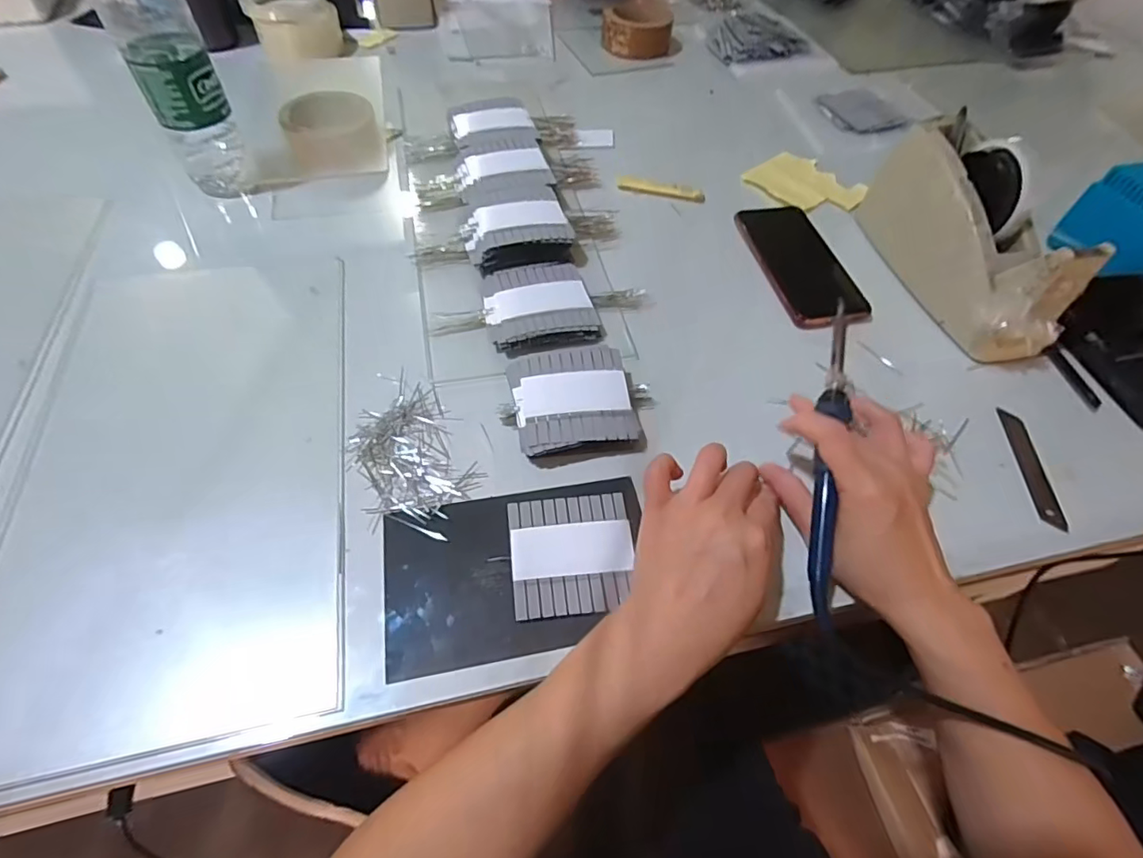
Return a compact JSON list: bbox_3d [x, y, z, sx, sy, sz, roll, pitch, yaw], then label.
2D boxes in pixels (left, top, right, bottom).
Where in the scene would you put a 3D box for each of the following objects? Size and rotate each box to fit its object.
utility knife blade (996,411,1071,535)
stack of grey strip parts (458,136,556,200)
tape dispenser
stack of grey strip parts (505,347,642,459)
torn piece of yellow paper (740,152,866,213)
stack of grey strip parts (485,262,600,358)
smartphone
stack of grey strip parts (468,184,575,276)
[{"bbox_3d":[0.350,0.028,0.419,0.017,0.004,0.103,0,56,10],"label":"utility knife blade"},{"bbox_3d":[-0.070,-0.259,0.562,0.091,0.028,0.076,-10,58,-11],"label":"stack of grey strip parts"},{"bbox_3d":[0.352,-0.170,0.488,0.070,0.102,0.219,-7,57,-9],"label":"tape dispenser"},{"bbox_3d":[0.005,-0.019,0.413,0.095,0.028,0.079,-9,58,-10],"label":"stack of grey strip parts"},{"bbox_3d":[0.258,-0.272,0.607,0.089,0.011,0.110,-29,63,-21],"label":"torn piece of yellow paper"},{"bbox_3d":[-0.028,-0.104,0.472,0.092,0.015,0.091,-14,59,-13],"label":"stack of grey strip parts"},{"bbox_3d":[0.220,-0.161,0.531,0.078,0.008,0.164,-8,58,-9],"label":"smartphone"},{"bbox_3d":[-0.052,-0.188,0.515,0.093,0.028,0.089,-13,58,-12],"label":"stack of grey strip parts"}]

